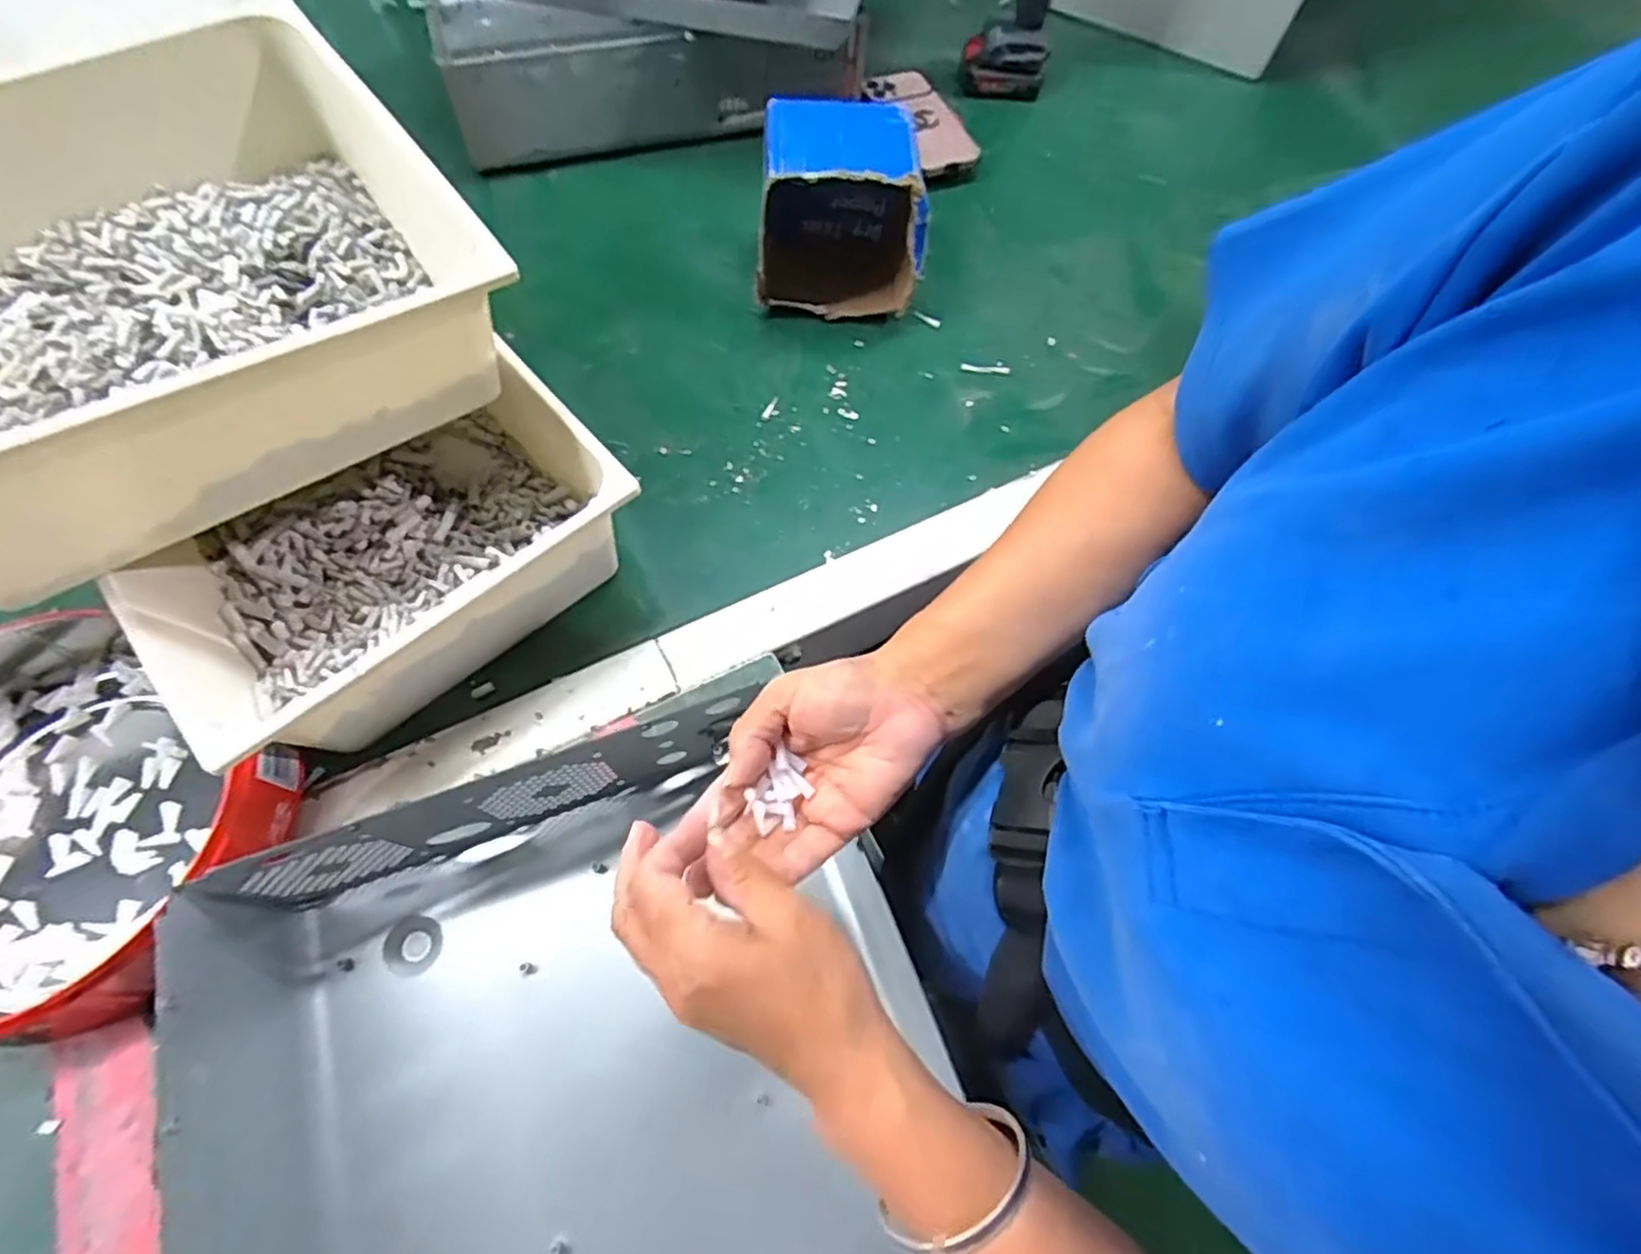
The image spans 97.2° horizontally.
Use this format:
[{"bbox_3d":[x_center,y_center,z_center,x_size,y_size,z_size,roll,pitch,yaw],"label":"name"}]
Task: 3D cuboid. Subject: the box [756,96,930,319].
[{"bbox_3d":[0.017,-0.374,0.655,0.145,0.141,0.113,0,67,-4],"label":"box"}]

